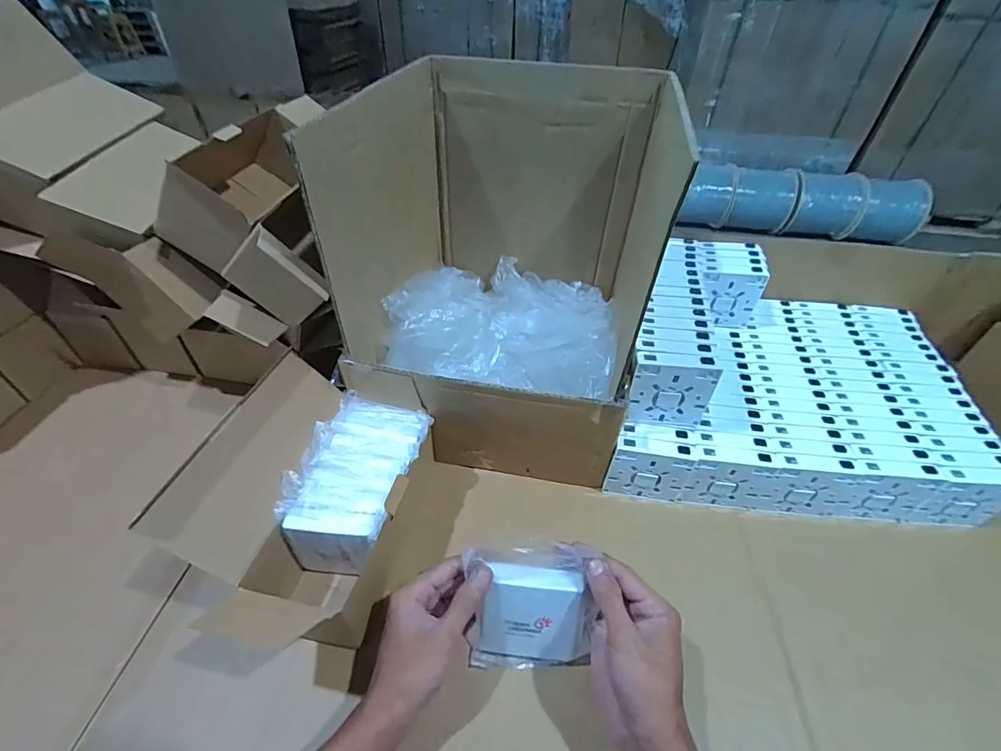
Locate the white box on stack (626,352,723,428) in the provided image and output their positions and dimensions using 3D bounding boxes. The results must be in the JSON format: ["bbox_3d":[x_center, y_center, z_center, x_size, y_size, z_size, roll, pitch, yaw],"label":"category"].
[{"bbox_3d":[0.185,0.015,0.489,0.088,0.082,0.019,7,42,2],"label":"white box on stack"}]

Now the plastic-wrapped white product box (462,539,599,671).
[{"bbox_3d":[0.025,0.202,0.397,0.103,0.123,0.024,0,14,7],"label":"plastic-wrapped white product box"}]

